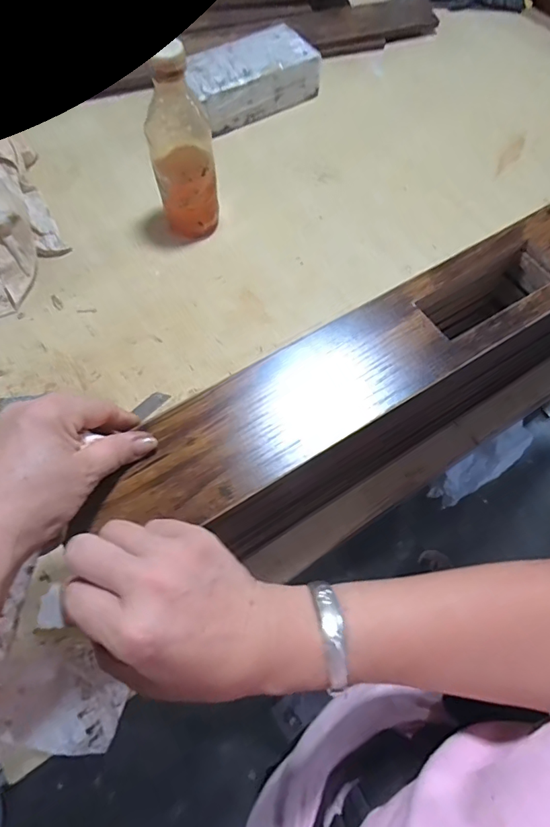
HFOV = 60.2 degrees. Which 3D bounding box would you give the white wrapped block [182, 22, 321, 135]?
[{"bbox_3d":[-0.042,-0.500,0.709,0.207,0.059,0.099,-30,69,-12],"label":"white wrapped block"}]

